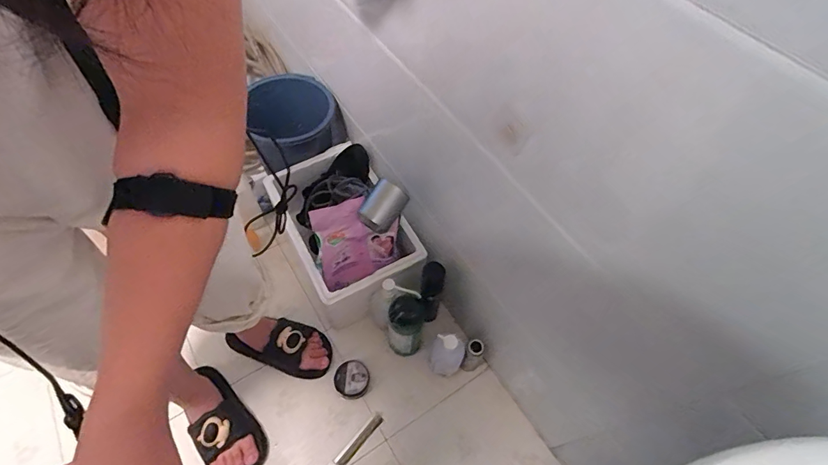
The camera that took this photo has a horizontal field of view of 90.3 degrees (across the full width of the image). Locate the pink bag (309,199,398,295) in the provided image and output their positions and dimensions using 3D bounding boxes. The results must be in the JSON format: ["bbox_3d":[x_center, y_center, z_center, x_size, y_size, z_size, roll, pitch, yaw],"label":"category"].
[{"bbox_3d":[-0.128,0.030,0.920,0.187,0.222,0.050,-16,39,-9],"label":"pink bag"}]

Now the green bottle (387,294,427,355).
[{"bbox_3d":[-0.019,0.218,0.948,0.077,0.176,0.078,2,57,-3],"label":"green bottle"}]

